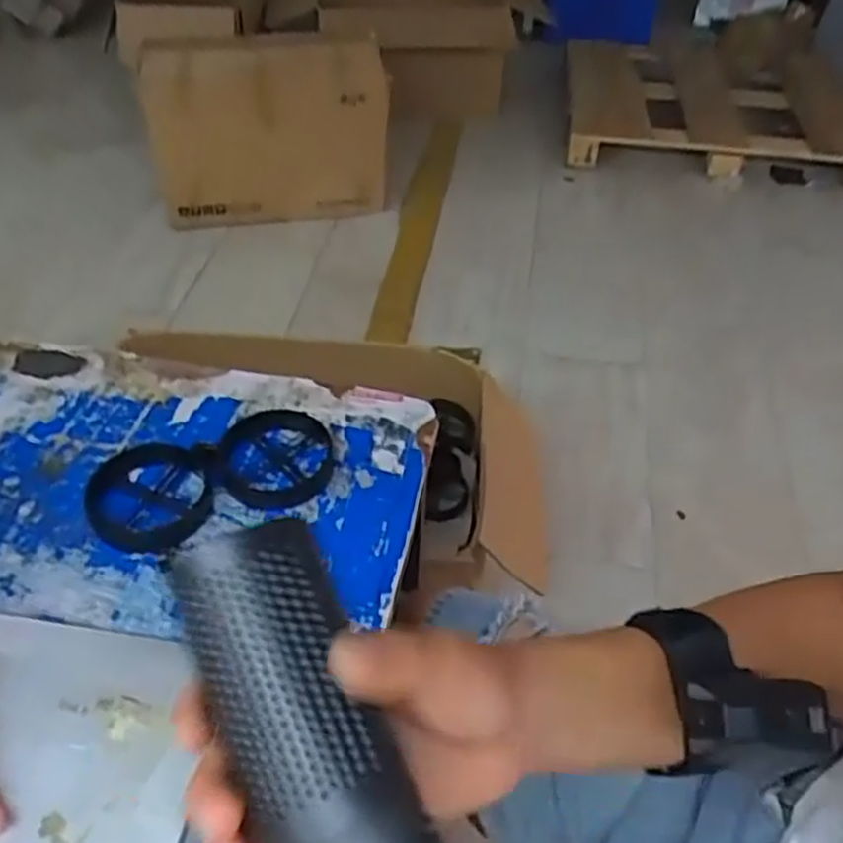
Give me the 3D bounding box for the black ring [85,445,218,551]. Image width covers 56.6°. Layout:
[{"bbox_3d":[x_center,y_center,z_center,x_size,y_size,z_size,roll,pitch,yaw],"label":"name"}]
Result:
[{"bbox_3d":[-0.235,0.061,0.659,0.111,0.022,0.093,14,46,11],"label":"black ring"}]

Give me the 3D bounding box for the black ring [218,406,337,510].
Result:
[{"bbox_3d":[-0.129,0.032,0.698,0.100,0.019,0.110,1,45,-1],"label":"black ring"}]

